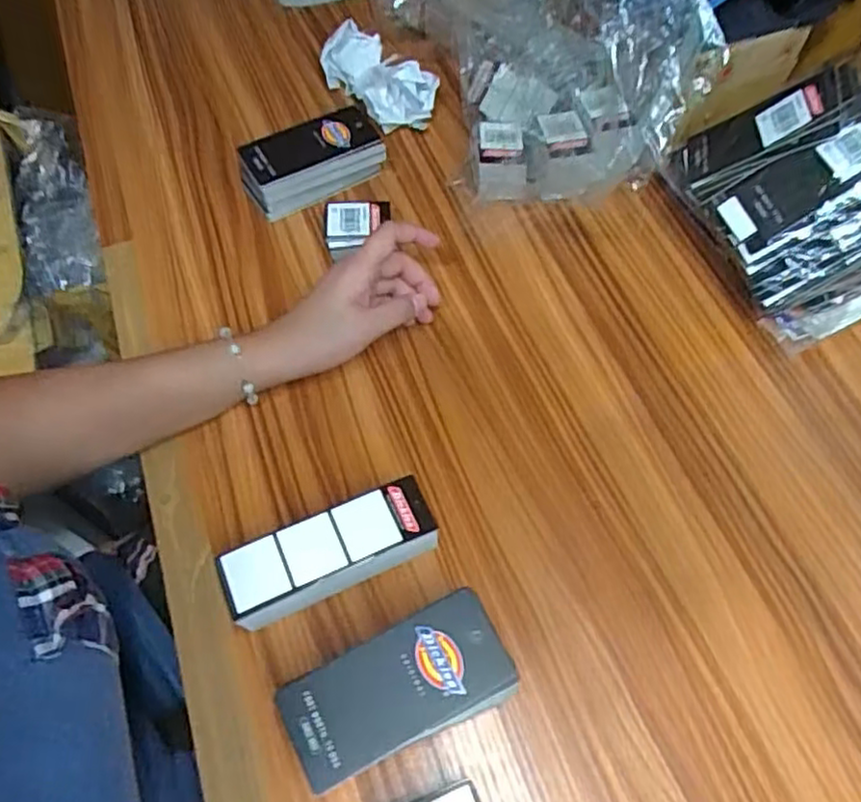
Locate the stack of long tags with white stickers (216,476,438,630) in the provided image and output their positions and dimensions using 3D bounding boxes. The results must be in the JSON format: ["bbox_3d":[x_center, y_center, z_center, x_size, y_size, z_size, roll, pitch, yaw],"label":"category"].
[{"bbox_3d":[-0.058,0.093,0.406,0.120,0.051,0.040,-21,62,-13],"label":"stack of long tags with white stickers"}]

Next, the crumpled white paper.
[{"bbox_3d":[-0.046,-0.288,0.617,0.060,0.051,0.109,-34,66,-19],"label":"crumpled white paper"}]

